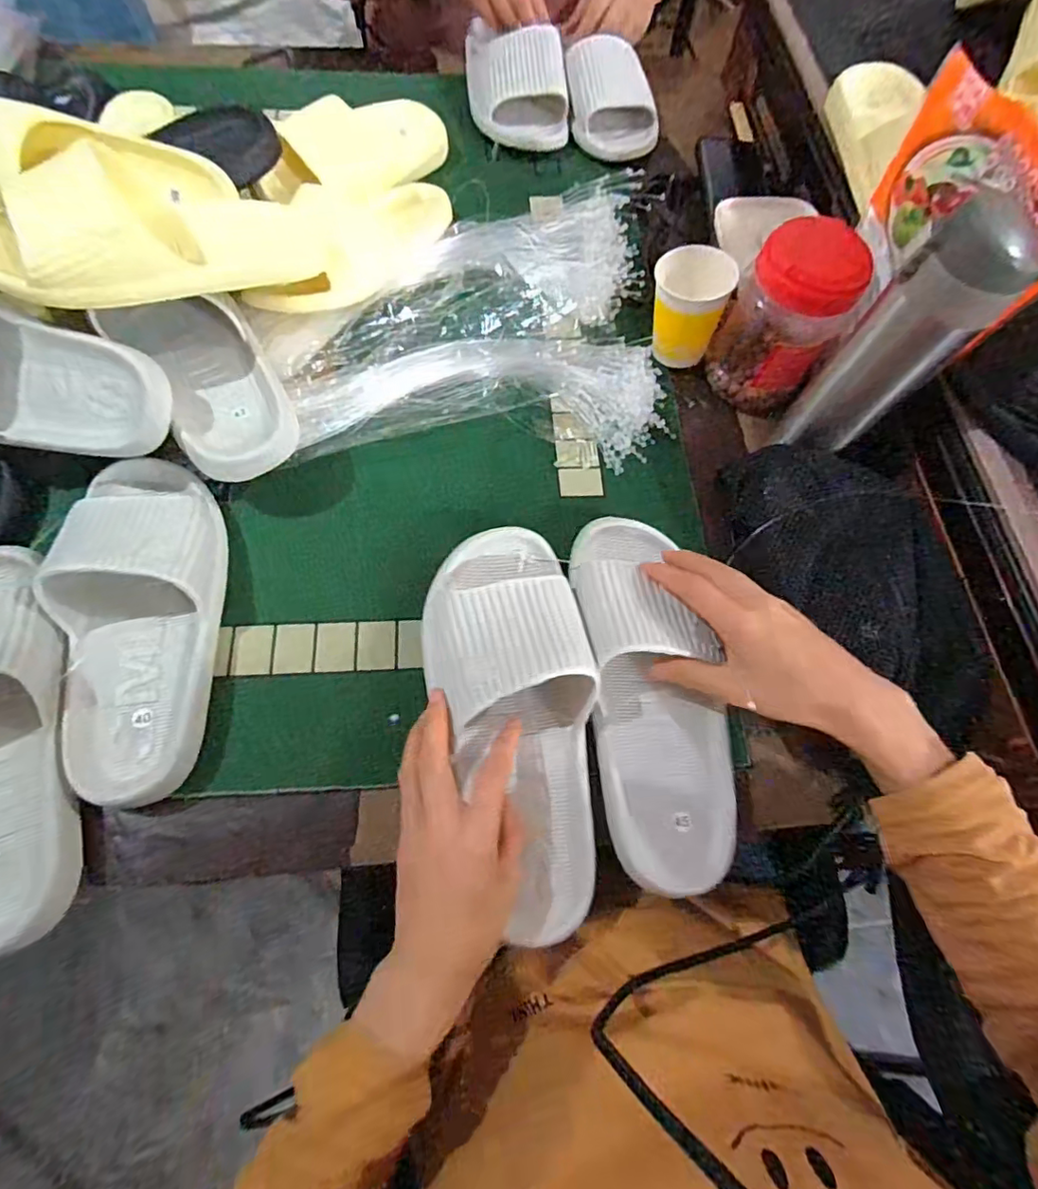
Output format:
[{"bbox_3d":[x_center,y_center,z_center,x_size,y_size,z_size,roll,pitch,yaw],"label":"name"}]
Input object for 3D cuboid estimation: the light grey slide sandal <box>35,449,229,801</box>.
[{"bbox_3d":[-0.277,0.014,0.403,0.099,0.067,0.256,-7,69,-5],"label":"light grey slide sandal"}]

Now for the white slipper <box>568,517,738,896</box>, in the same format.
[{"bbox_3d":[0.093,0.066,0.400,0.096,0.063,0.267,-9,78,-5],"label":"white slipper"}]

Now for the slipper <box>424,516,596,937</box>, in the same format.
[{"bbox_3d":[0.004,0.082,0.383,0.116,0.068,0.280,-11,78,-6],"label":"slipper"}]

